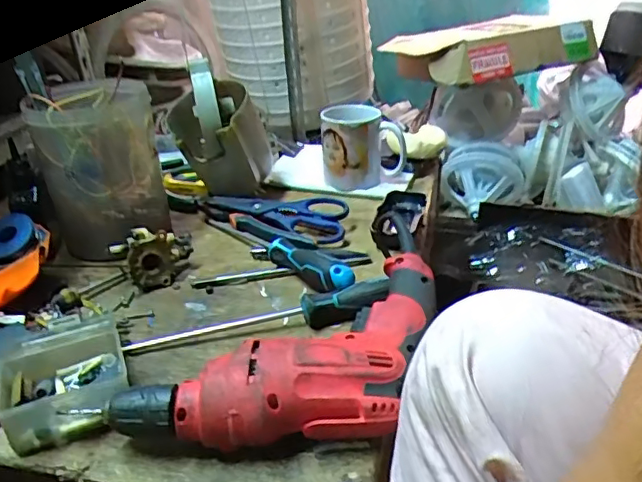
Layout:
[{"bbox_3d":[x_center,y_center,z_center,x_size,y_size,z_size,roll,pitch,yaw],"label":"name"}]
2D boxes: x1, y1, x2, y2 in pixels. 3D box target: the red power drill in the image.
[{"bbox_3d":[-0.037,0.085,0.472,0.261,0.063,0.201,1,30,7],"label":"red power drill"}]

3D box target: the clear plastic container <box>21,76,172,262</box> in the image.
[{"bbox_3d":[-0.245,-0.077,0.652,0.123,0.182,0.108,-15,31,-19],"label":"clear plastic container"}]

